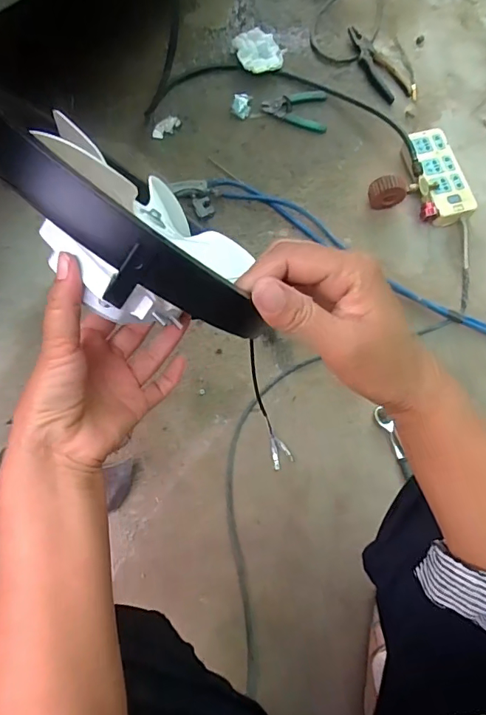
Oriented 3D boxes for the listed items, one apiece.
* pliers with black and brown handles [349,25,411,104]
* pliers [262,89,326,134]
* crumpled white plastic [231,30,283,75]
[{"bbox_3d":[0.263,-0.592,0.952,0.067,0.017,0.182,-34,76,-12],"label":"pliers with black and brown handles"},{"bbox_3d":[0.101,-0.487,0.921,0.123,0.014,0.094,5,72,-1],"label":"pliers"},{"bbox_3d":[0.031,-0.613,0.940,0.090,0.017,0.105,-11,73,-6],"label":"crumpled white plastic"}]

